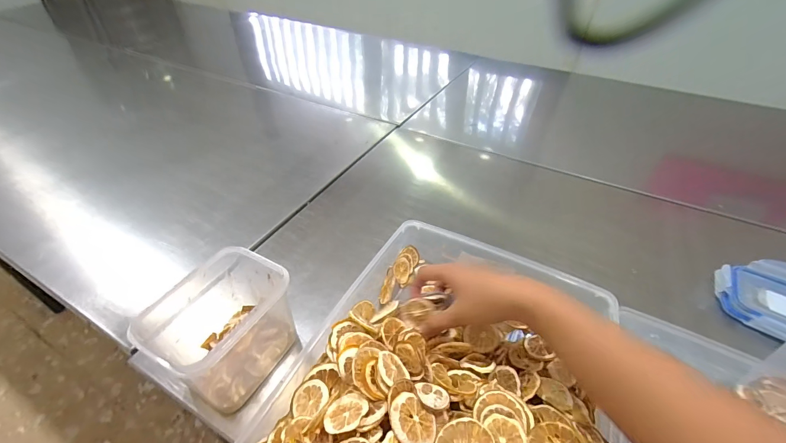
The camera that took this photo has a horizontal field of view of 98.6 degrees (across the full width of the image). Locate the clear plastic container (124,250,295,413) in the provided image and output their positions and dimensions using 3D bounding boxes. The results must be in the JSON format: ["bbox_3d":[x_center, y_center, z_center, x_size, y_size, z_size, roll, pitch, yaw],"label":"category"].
[{"bbox_3d":[-0.176,0.114,0.369,0.100,0.135,0.126,22,47,21],"label":"clear plastic container"}]

